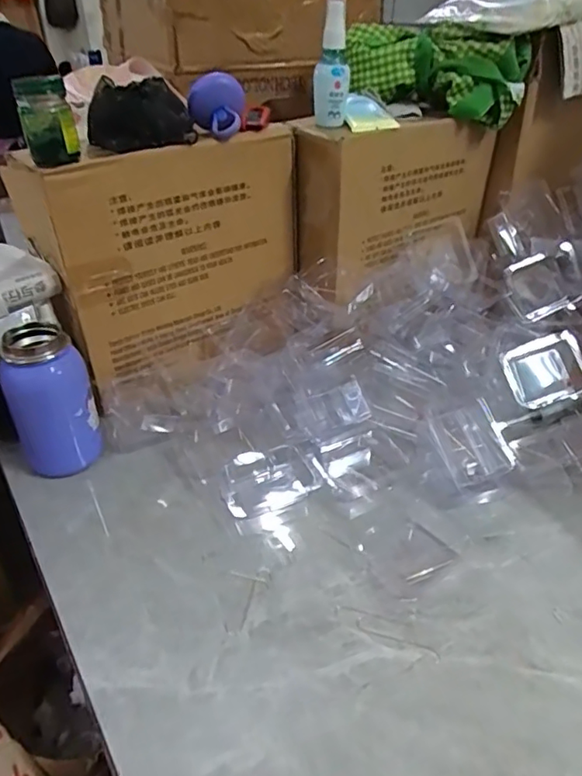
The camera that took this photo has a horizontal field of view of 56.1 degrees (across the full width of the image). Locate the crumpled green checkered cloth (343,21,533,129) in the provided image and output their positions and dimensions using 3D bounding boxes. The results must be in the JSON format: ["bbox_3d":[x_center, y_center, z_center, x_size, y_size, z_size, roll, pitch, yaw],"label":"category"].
[{"bbox_3d":[0.173,-0.385,0.666,0.209,0.088,0.073,18,39,22],"label":"crumpled green checkered cloth"}]

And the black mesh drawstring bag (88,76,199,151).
[{"bbox_3d":[-0.148,-0.263,0.535,0.070,0.064,0.082,30,45,34],"label":"black mesh drawstring bag"}]

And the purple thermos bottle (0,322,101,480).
[{"bbox_3d":[-0.230,0.015,0.523,0.067,0.134,0.063,0,35,0],"label":"purple thermos bottle"}]

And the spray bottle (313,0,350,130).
[{"bbox_3d":[0.044,-0.345,0.586,0.037,0.119,0.029,3,36,3],"label":"spray bottle"}]

